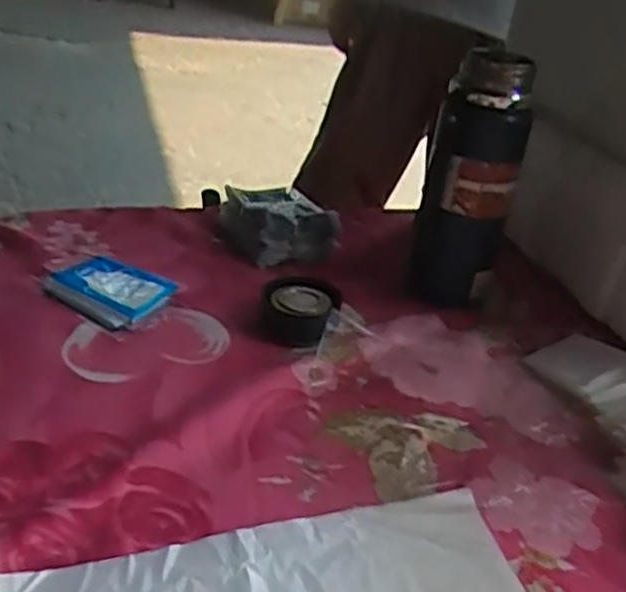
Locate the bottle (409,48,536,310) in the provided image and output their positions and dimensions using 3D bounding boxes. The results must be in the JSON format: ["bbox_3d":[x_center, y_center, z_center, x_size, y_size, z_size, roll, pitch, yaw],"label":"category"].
[{"bbox_3d":[0.134,-0.092,0.662,0.073,0.225,0.058,14,31,11],"label":"bottle"}]

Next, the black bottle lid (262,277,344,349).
[{"bbox_3d":[-0.011,0.013,0.647,0.063,0.033,0.067,6,31,-3],"label":"black bottle lid"}]

